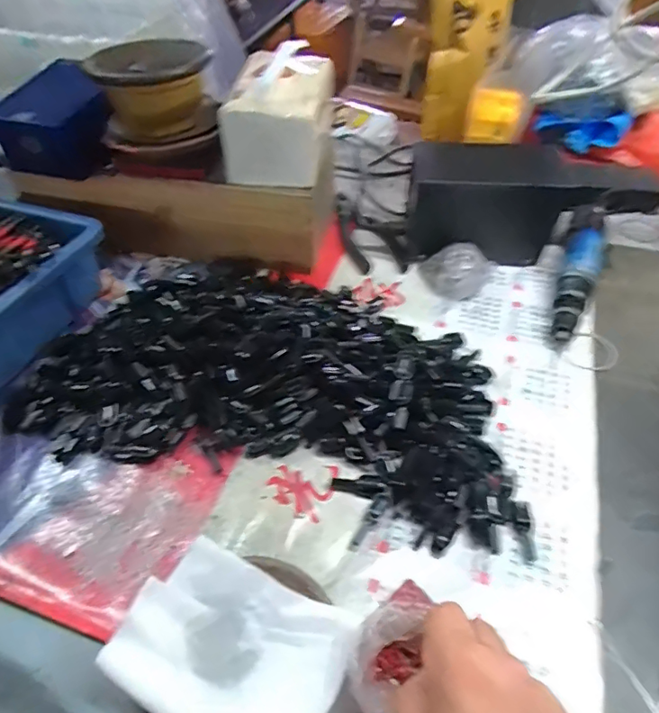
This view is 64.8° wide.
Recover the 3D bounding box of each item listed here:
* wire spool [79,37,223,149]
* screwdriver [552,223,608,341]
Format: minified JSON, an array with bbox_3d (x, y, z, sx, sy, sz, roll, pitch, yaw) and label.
[{"bbox_3d":[-0.170,-0.259,0.516,0.114,0.070,0.118,-13,49,-12],"label":"wire spool"},{"bbox_3d":[0.260,-0.083,0.537,0.036,0.031,0.168,19,50,16],"label":"screwdriver"}]

